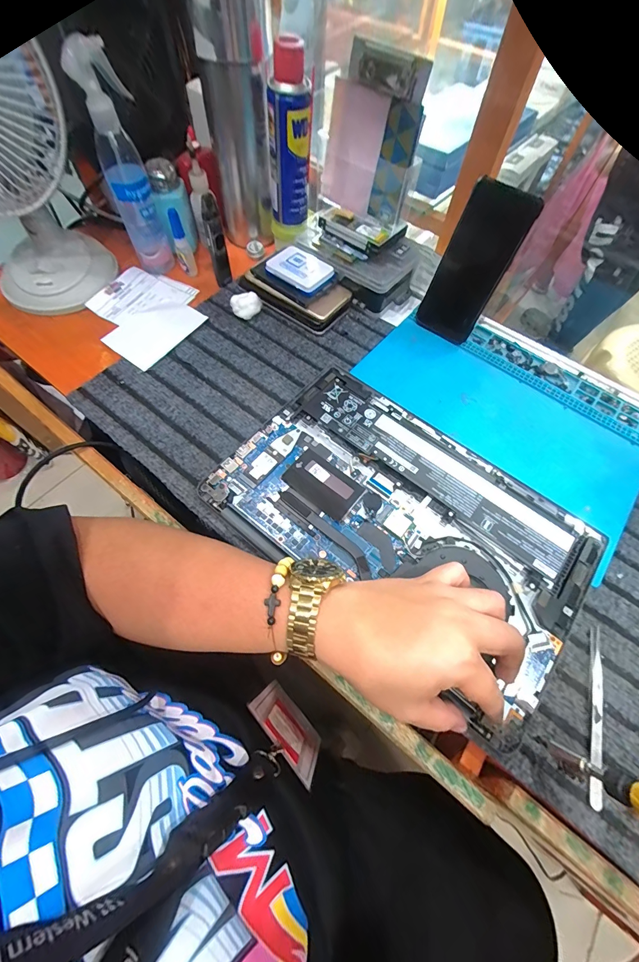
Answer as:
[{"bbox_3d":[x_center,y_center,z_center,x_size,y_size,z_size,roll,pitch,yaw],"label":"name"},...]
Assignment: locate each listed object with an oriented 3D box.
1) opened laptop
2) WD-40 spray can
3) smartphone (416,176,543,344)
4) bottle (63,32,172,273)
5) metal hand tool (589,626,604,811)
[{"bbox_3d":[0.085,0.032,0.358,0.352,0.015,0.228,36,67,15],"label":"opened laptop"},{"bbox_3d":[-0.039,-0.417,0.454,0.055,0.178,0.043,-9,65,-7],"label":"WD-40 spray can"},{"bbox_3d":[0.184,-0.257,0.431,0.074,0.159,0.010,31,43,10],"label":"smartphone"},{"bbox_3d":[-0.234,-0.371,0.436,0.053,0.222,0.065,-23,67,-14],"label":"bottle"},{"bbox_3d":[0.233,0.192,0.297,0.012,0.011,0.132,19,64,6],"label":"metal hand tool"}]

